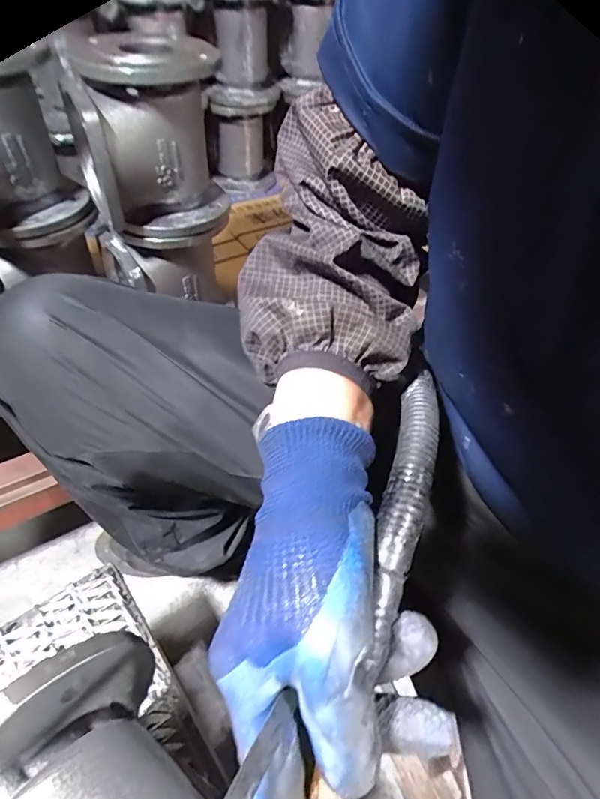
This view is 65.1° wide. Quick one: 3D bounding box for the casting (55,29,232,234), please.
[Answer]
[{"bbox_3d":[-0.198,-0.342,0.622,0.185,0.200,0.172,-12,50,-15],"label":"casting"}]

